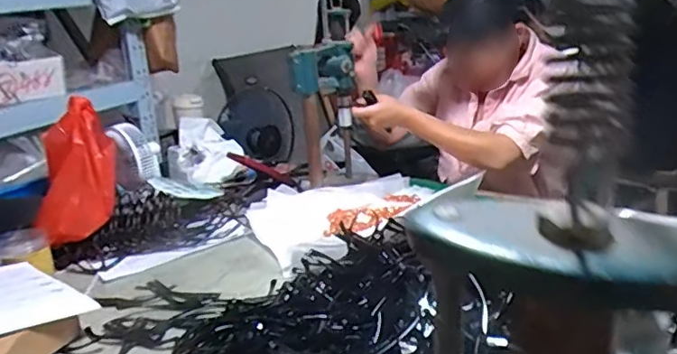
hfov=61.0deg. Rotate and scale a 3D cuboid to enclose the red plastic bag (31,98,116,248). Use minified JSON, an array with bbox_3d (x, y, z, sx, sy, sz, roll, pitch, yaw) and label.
[{"bbox_3d":[-0.485,-0.008,1.050,0.141,0.248,0.168,-13,21,-26],"label":"red plastic bag"}]

